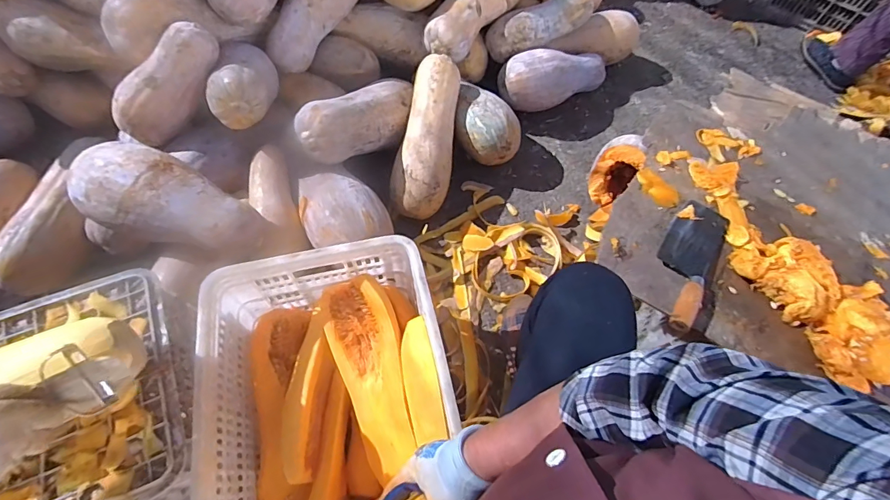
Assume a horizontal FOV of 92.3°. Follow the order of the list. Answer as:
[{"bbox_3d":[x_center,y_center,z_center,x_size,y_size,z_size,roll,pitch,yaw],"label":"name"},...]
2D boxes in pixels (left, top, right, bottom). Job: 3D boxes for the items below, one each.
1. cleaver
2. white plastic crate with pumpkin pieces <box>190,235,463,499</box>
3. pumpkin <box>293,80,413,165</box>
[{"bbox_3d":[0.411,0.013,0.723,0.088,0.048,0.278,34,66,13],"label":"cleaver"},{"bbox_3d":[-0.176,0.275,0.715,0.359,0.237,0.514,-11,65,-9],"label":"white plastic crate with pumpkin pieces"},{"bbox_3d":[-0.200,-0.316,1.041,0.125,0.121,0.340,39,48,15],"label":"pumpkin"}]

